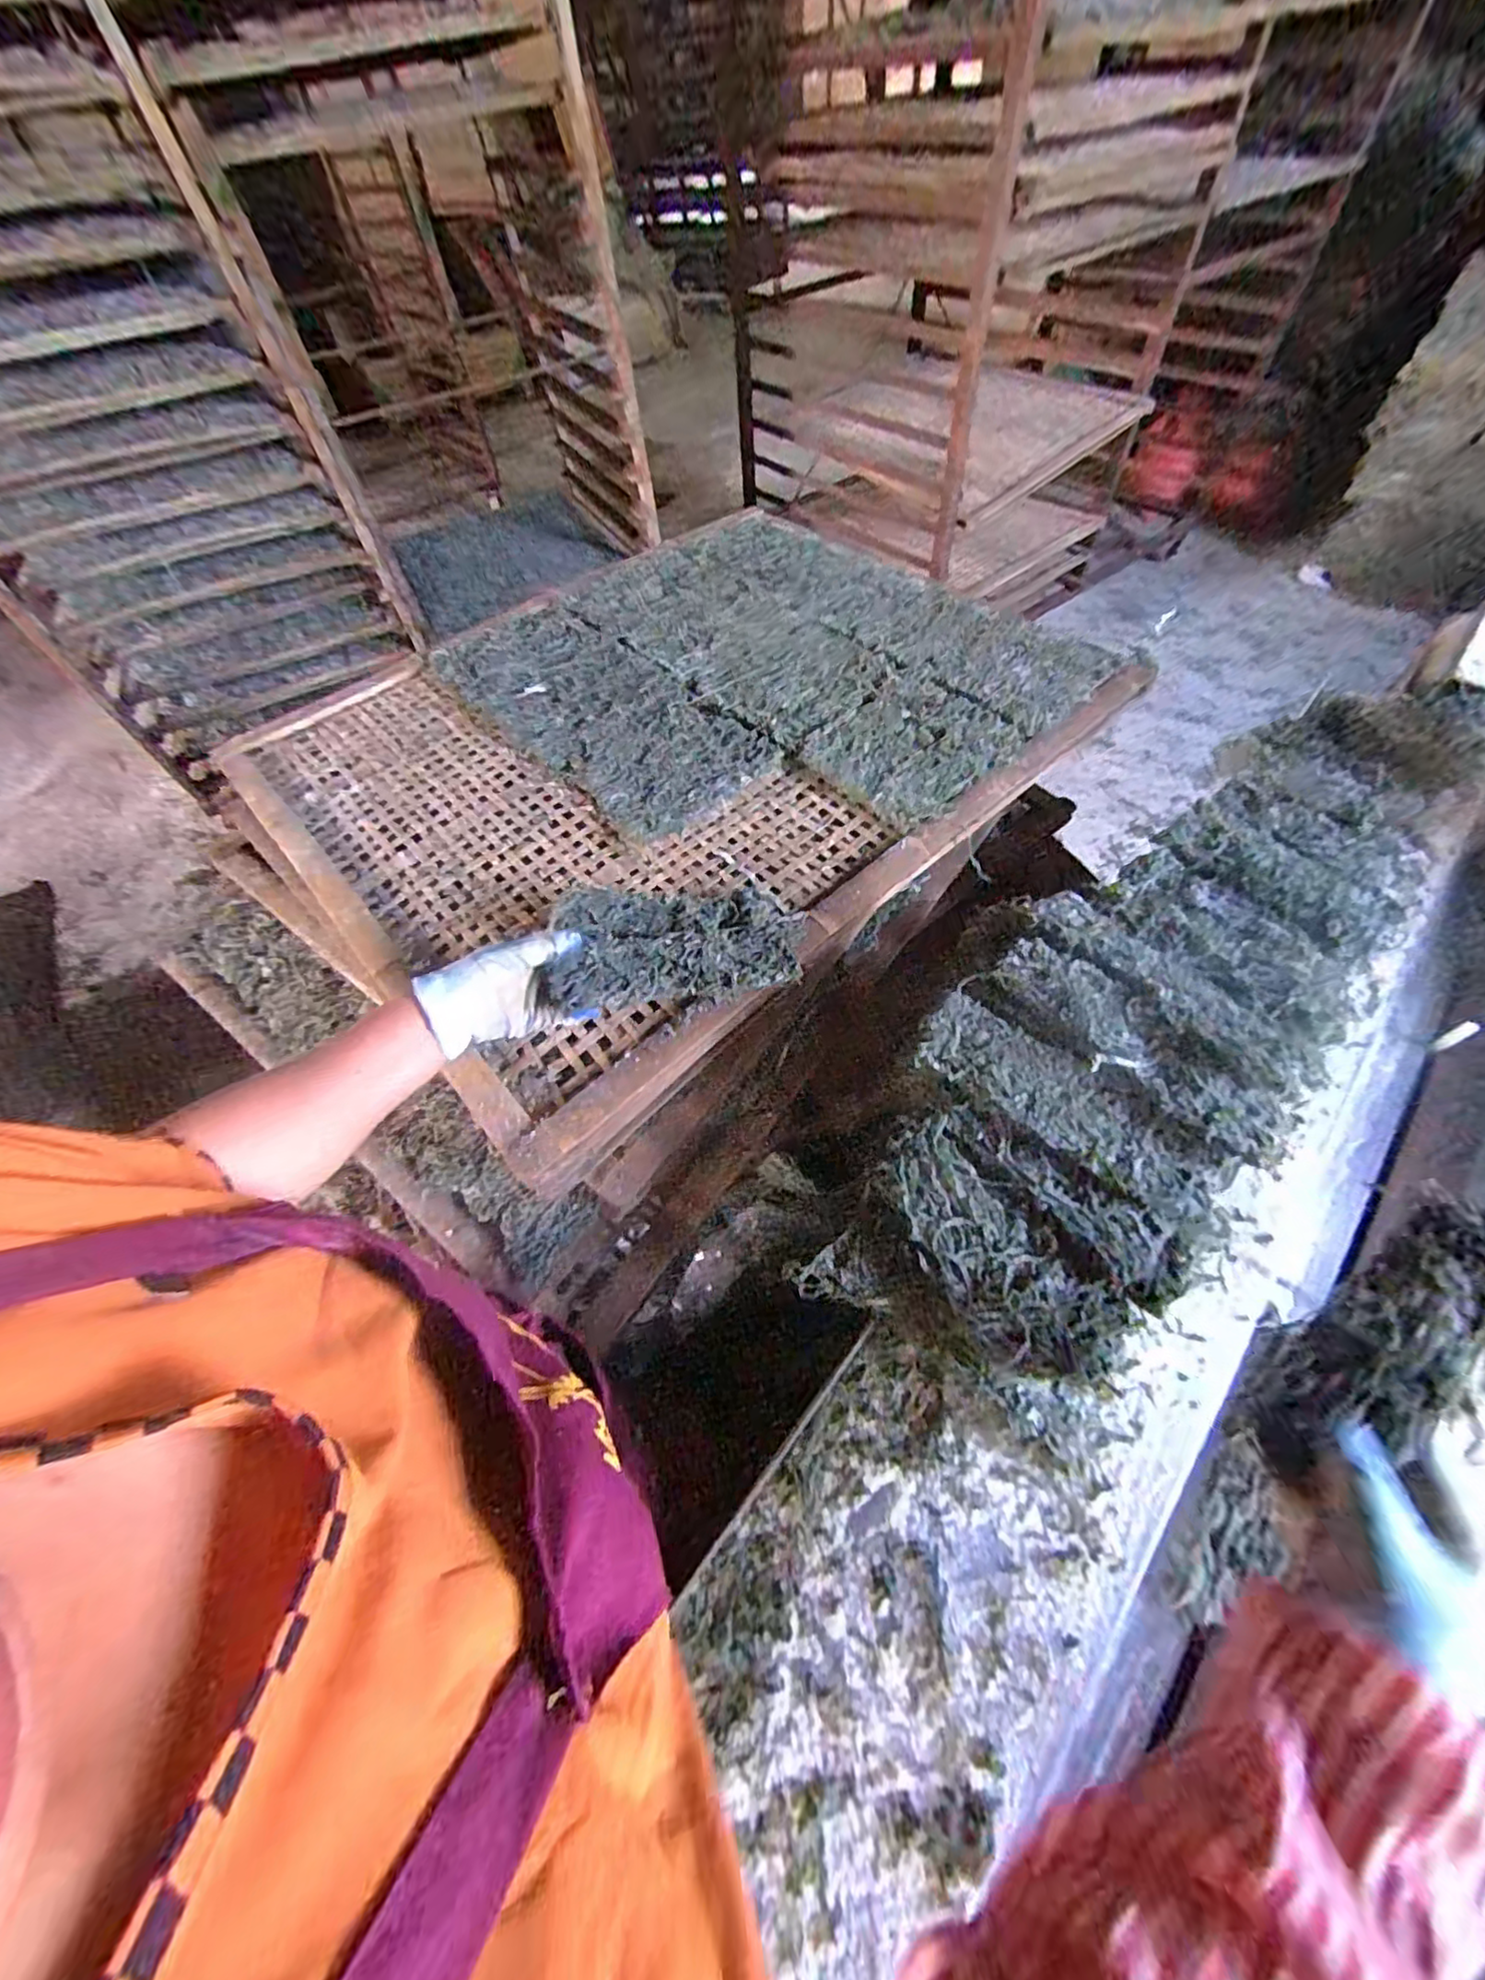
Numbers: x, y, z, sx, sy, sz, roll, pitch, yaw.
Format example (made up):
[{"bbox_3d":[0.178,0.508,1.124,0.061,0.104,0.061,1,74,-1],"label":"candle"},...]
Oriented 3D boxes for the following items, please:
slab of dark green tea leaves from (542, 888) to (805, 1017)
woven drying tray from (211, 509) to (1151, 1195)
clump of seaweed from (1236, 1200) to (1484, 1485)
[{"bbox_3d":[-0.060,-0.047,0.586,0.215,0.047,0.131,-7,55,-1],"label":"slab of dark green tea leaves"},{"bbox_3d":[-0.085,-0.351,0.823,0.950,0.054,0.782,-39,61,-20],"label":"woven drying tray"},{"bbox_3d":[0.393,0.200,0.376,0.211,0.044,0.062,-28,58,-12],"label":"clump of seaweed"}]

